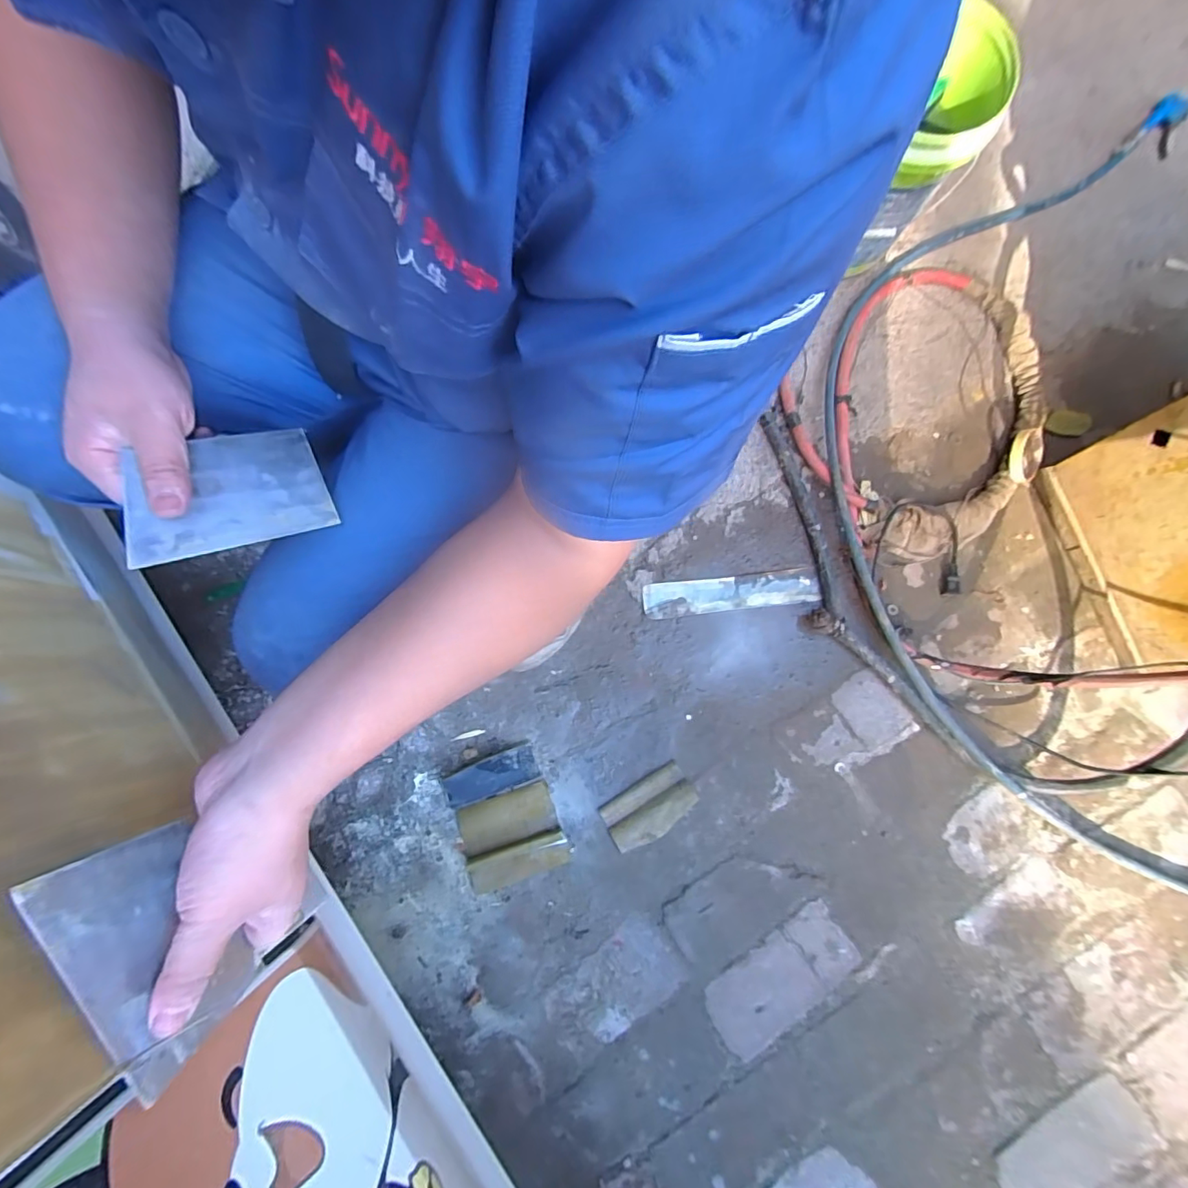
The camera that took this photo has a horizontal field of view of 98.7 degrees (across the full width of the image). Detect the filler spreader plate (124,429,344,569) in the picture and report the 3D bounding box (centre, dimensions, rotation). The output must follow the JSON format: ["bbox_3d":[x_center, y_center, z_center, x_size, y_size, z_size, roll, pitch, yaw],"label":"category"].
[{"bbox_3d":[-0.249,-0.071,0.346,0.119,0.005,0.078,-23,91,-40],"label":"filler spreader plate"}]

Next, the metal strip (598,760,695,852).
[{"bbox_3d":[0.082,0.316,0.754,0.136,0.012,0.075,-31,79,-8],"label":"metal strip"}]

